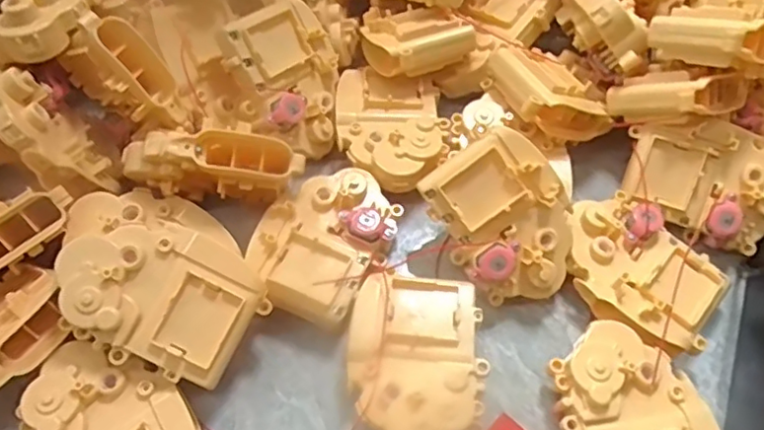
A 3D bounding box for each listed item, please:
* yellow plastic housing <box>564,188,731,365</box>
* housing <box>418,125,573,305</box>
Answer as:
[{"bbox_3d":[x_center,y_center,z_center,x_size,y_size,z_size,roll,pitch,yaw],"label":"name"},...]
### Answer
[{"bbox_3d":[0.148,0.031,0.353,0.069,0.024,0.095,-39,68,-21],"label":"yellow plastic housing"},{"bbox_3d":[0.073,0.004,0.348,0.071,0.019,0.097,-31,96,-1],"label":"housing"}]

